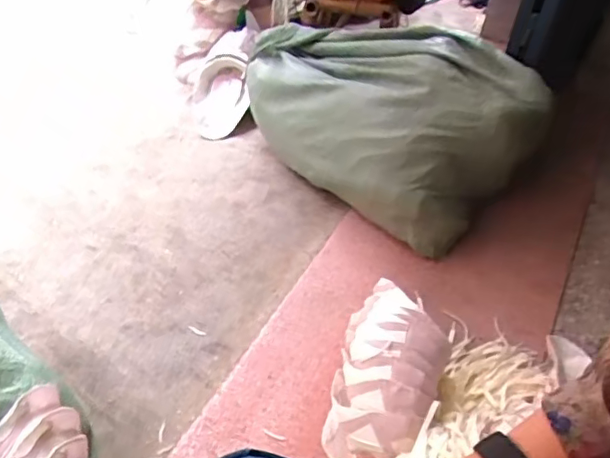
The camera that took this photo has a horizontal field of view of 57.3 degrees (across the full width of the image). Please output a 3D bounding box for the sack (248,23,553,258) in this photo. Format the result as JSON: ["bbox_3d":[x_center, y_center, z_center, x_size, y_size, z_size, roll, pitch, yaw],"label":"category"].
[{"bbox_3d":[0.166,-0.294,1.304,0.385,0.321,0.665,-33,56,-31],"label":"sack"}]

